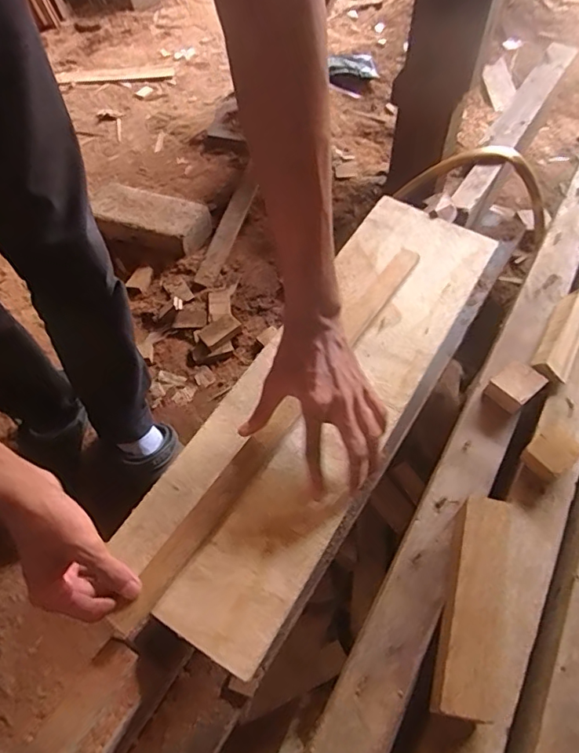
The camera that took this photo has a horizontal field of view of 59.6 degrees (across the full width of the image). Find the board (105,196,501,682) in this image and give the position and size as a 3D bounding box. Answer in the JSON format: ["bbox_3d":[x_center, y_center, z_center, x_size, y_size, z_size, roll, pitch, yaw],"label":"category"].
[{"bbox_3d":[0.048,-0.005,0.557,0.172,0.015,0.578,30,63,17],"label":"board"}]

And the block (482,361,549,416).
[{"bbox_3d":[0.239,0.011,0.536,0.050,0.027,0.040,-34,65,-20],"label":"block"}]

